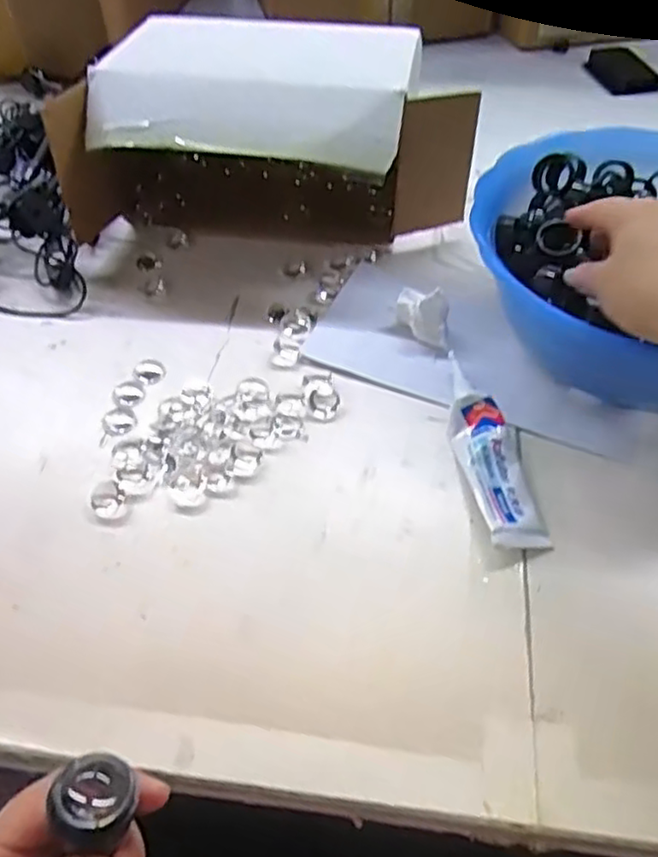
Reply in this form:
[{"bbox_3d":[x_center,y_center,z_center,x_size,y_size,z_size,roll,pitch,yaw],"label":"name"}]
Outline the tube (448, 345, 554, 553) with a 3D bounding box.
[{"bbox_3d":[0.102,0.009,0.430,0.042,0.023,0.145,-3,50,-2],"label":"tube"}]

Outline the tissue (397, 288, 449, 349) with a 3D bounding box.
[{"bbox_3d":[0.068,-0.081,0.499,0.036,0.034,0.037,4,50,5],"label":"tissue"}]

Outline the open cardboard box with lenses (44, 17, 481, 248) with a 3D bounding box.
[{"bbox_3d":[-0.046,-0.236,0.570,0.299,0.126,0.170,6,51,6],"label":"open cardboard box with lenses"}]

